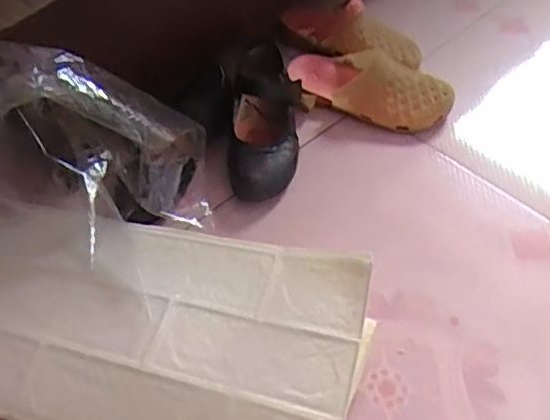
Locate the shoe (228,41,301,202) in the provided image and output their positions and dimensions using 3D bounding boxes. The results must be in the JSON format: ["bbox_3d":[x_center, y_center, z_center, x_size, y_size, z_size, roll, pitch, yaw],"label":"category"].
[{"bbox_3d":[-0.015,-0.130,0.831,0.091,0.074,0.236,0,52,2],"label":"shoe"}]

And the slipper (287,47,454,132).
[{"bbox_3d":[0.129,-0.170,0.877,0.228,0.055,0.099,17,54,15],"label":"slipper"}]

